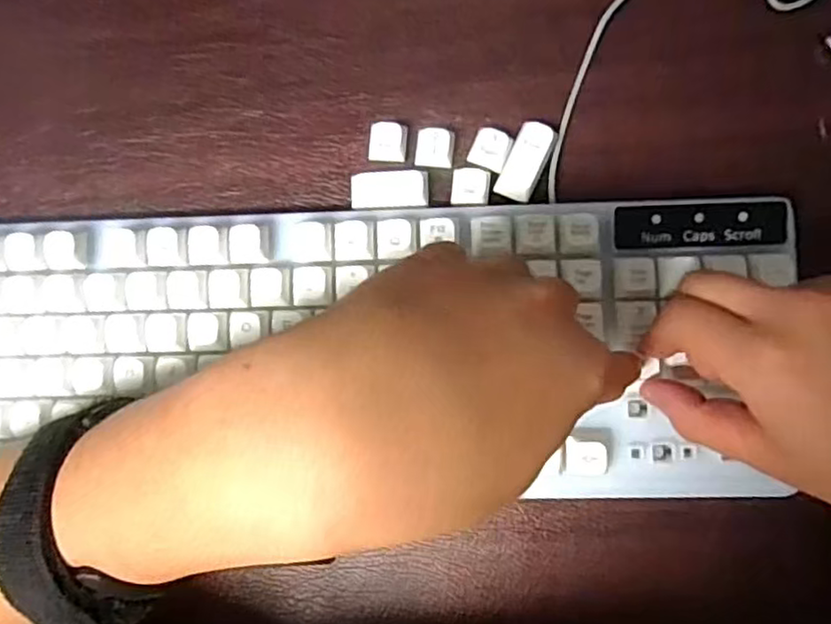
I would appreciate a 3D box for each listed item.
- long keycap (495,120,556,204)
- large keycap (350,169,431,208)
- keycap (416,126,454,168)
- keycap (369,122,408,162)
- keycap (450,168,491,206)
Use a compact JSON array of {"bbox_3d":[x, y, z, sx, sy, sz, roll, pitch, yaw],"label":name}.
[{"bbox_3d":[0.051,-0.069,0.303,0.017,0.012,0.036,26,88,7],"label":"long keycap"},{"bbox_3d":[-0.012,-0.057,0.307,0.036,0.010,0.019,0,85,5],"label":"large keycap"},{"bbox_3d":[0.009,-0.077,0.308,0.018,0.012,0.019,6,86,5],"label":"keycap"},{"bbox_3d":[-0.013,-0.080,0.309,0.018,0.013,0.018,7,86,6],"label":"keycap"},{"bbox_3d":[0.026,-0.058,0.304,0.017,0.008,0.018,5,86,5],"label":"keycap"}]

